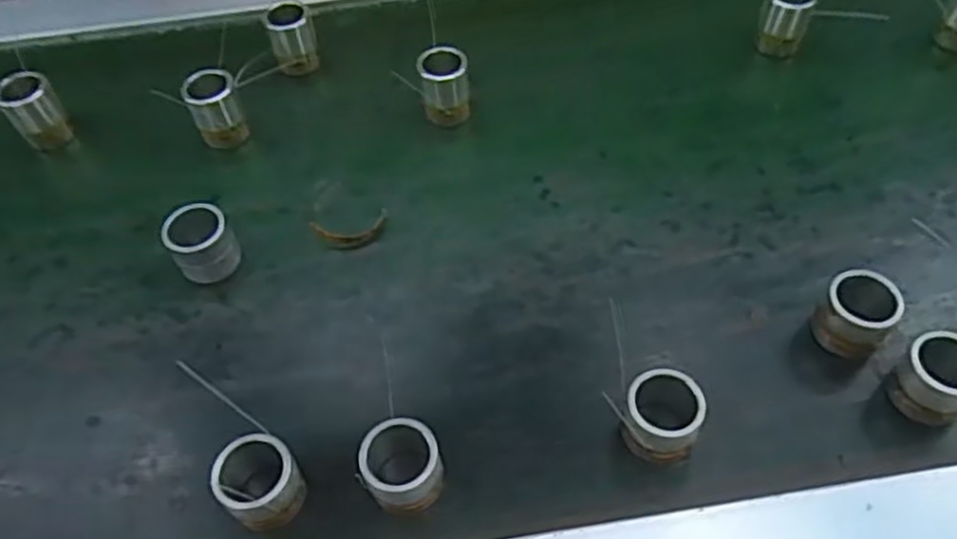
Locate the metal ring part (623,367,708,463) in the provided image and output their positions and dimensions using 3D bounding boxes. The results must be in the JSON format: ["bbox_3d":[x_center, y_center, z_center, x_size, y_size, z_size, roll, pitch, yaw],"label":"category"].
[{"bbox_3d":[0.062,0.051,0.249,0.025,0.025,0.025,-2,53,2],"label":"metal ring part"}]

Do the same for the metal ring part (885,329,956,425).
[{"bbox_3d":[0.155,0.038,0.251,0.022,0.028,0.024,-2,53,2],"label":"metal ring part"}]

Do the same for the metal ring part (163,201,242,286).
[{"bbox_3d":[-0.114,-0.011,0.306,0.025,0.026,0.024,-2,53,2],"label":"metal ring part"}]

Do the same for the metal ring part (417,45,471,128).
[{"bbox_3d":[-0.015,-0.085,0.346,0.022,0.036,0.017,-4,53,1],"label":"metal ring part"}]

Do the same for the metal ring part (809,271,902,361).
[{"bbox_3d":[0.136,0.016,0.266,0.025,0.025,0.024,-2,53,2],"label":"metal ring part"}]

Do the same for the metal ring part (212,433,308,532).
[{"bbox_3d":[-0.071,0.072,0.244,0.025,0.027,0.027,-2,53,2],"label":"metal ring part"}]

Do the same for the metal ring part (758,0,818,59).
[{"bbox_3d":[0.152,-0.123,0.367,0.021,0.038,0.017,17,56,15],"label":"metal ring part"}]

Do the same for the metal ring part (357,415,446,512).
[{"bbox_3d":[-0.025,0.067,0.245,0.026,0.024,0.026,-2,53,2],"label":"metal ring part"}]

